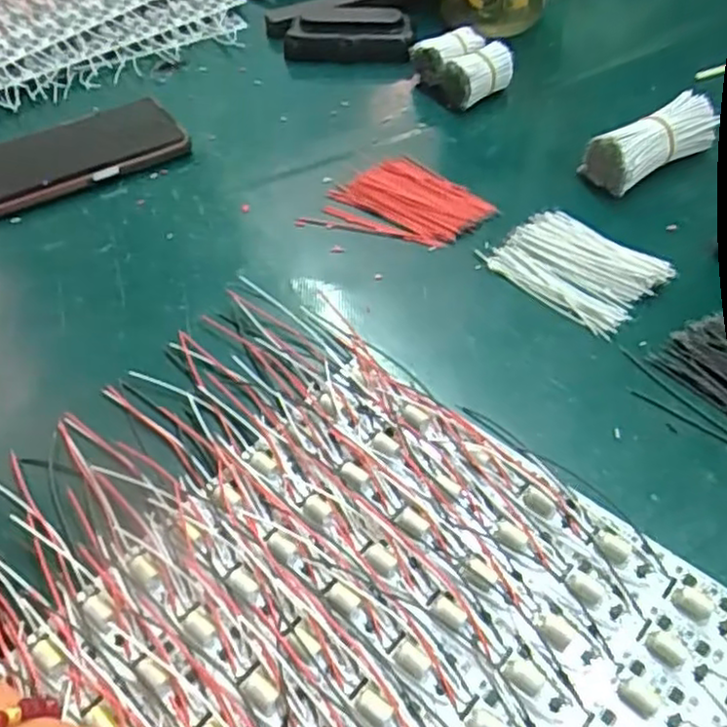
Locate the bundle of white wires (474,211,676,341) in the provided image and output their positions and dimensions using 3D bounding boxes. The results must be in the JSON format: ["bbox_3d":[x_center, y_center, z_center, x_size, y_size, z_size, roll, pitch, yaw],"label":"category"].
[{"bbox_3d":[0.122,-0.058,0.402,0.063,0.014,0.087,-37,59,-25],"label":"bundle of white wires"}]

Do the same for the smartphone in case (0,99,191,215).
[{"bbox_3d":[-0.208,-0.139,0.483,0.161,0.015,0.073,-26,55,-19],"label":"smartphone in case"}]

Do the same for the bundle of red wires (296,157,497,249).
[{"bbox_3d":[0.026,-0.103,0.446,0.105,0.010,0.070,14,53,13],"label":"bundle of red wires"}]

